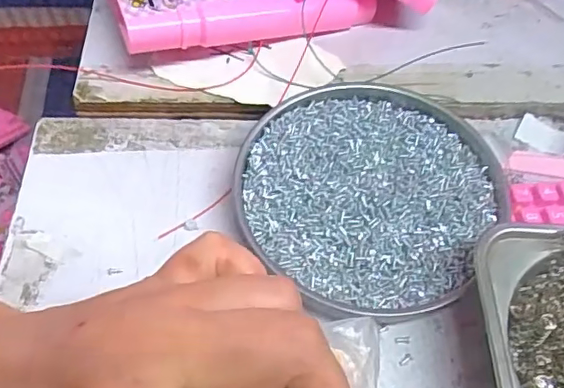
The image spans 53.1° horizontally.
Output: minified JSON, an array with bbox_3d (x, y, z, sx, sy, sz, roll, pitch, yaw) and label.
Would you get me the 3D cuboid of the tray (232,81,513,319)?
[{"bbox_3d":[0.045,-0.005,0.296,0.127,0.018,0.127,1,57,-2],"label":"tray"}]

